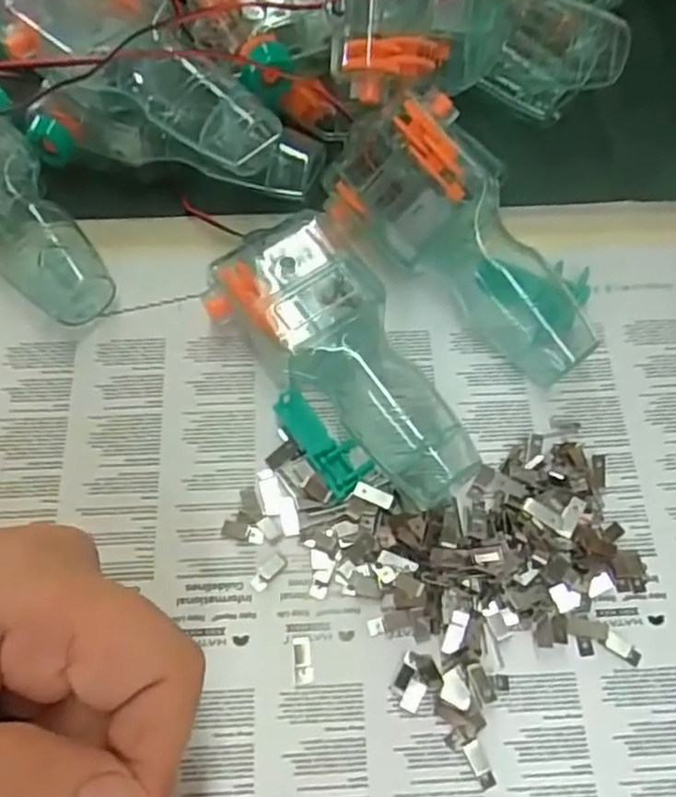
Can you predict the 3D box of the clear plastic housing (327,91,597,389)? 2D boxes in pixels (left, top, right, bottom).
[{"bbox_3d":[0.053,-0.063,0.275,0.060,0.041,0.124,-43,94,-18],"label":"clear plastic housing"}]

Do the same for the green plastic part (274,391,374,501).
[{"bbox_3d":[-0.005,0.015,0.252,0.016,0.008,0.042,-34,71,-15],"label":"green plastic part"}]

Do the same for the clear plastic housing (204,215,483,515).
[{"bbox_3d":[0.004,-0.014,0.255,0.048,0.028,0.119,-35,71,-15],"label":"clear plastic housing"}]

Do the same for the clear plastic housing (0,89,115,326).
[{"bbox_3d":[-0.135,-0.075,0.279,0.055,0.031,0.114,-40,72,-17],"label":"clear plastic housing"}]

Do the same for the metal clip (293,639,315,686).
[{"bbox_3d":[-0.011,0.086,0.227,0.006,0.004,0.014,-4,66,-3],"label":"metal clip"}]

